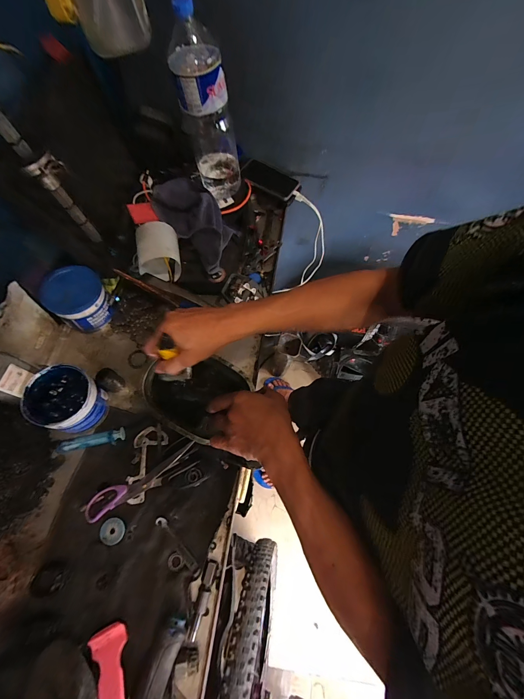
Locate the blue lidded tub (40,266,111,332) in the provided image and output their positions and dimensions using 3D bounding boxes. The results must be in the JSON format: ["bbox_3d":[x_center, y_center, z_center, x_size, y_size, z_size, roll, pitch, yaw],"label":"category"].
[{"bbox_3d":[-0.361,-0.097,0.574,0.096,0.093,0.100,1,67,-3],"label":"blue lidded tub"}]

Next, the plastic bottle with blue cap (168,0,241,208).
[{"bbox_3d":[-0.102,-0.448,0.567,0.107,0.298,0.088,-4,68,-5],"label":"plastic bottle with blue cap"}]

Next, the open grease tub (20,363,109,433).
[{"bbox_3d":[-0.334,0.087,0.497,0.111,0.083,0.101,32,69,9],"label":"open grease tub"}]

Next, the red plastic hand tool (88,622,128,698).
[{"bbox_3d":[-0.195,0.435,0.371,0.040,0.015,0.120,-24,47,-12],"label":"red plastic hand tool"}]

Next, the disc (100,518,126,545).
[{"bbox_3d":[-0.237,0.287,0.453,0.036,0.007,0.035,1,66,-3],"label":"disc"}]

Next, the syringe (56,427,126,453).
[{"bbox_3d":[-0.304,0.162,0.511,0.111,0.015,0.023,-9,68,-7],"label":"syringe"}]

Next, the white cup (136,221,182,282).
[{"bbox_3d":[-0.213,-0.203,0.593,0.085,0.069,0.112,-14,66,-8],"label":"white cup"}]

